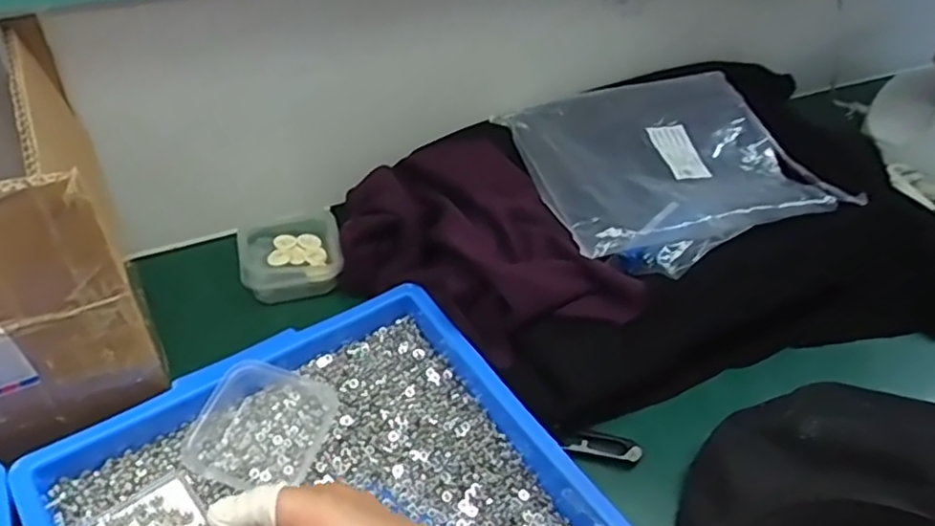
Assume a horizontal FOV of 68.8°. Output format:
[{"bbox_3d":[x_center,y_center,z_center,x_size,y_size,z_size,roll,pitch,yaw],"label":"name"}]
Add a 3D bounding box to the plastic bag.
[{"bbox_3d":[0.184,-0.098,0.614,0.259,0.023,0.223,-10,47,-16],"label":"plastic bag"}]

